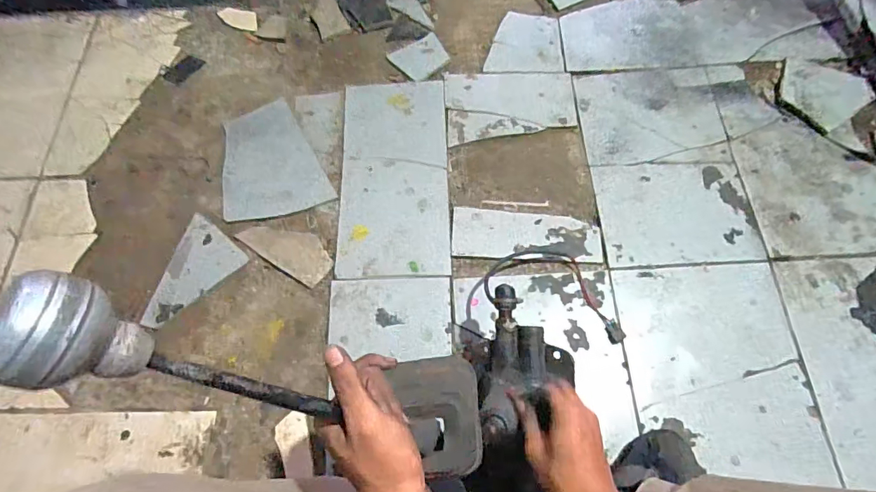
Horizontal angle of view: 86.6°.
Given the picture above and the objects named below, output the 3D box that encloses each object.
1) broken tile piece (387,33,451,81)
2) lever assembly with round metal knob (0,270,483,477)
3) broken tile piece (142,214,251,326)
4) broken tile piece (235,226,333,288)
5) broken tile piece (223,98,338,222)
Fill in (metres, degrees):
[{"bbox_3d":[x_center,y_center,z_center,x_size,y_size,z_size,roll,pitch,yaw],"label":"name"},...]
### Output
[{"bbox_3d":[-0.034,-0.372,0.917,0.104,0.004,0.089,-32,73,-8],"label":"broken tile piece"},{"bbox_3d":[-0.078,0.096,0.306,0.045,0.346,0.086,-3,67,38],"label":"lever assembly with round metal knob"},{"bbox_3d":[-0.424,0.045,0.772,0.119,0.009,0.176,39,77,14],"label":"broken tile piece"},{"bbox_3d":[-0.254,0.000,0.790,0.161,0.004,0.073,31,75,12],"label":"broken tile piece"},{"bbox_3d":[-0.308,-0.149,0.832,0.176,0.010,0.223,-23,72,-5],"label":"broken tile piece"}]

